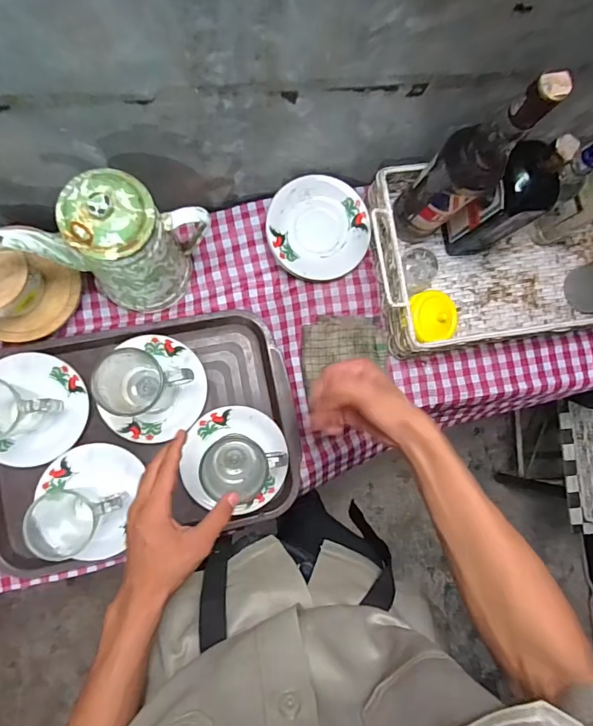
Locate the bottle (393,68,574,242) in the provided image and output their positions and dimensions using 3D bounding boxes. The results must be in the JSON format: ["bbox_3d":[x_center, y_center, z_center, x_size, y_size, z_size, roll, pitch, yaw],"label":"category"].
[{"bbox_3d":[0.199,-0.227,0.503,0.063,0.288,0.071,-38,90,-10],"label":"bottle"}]

